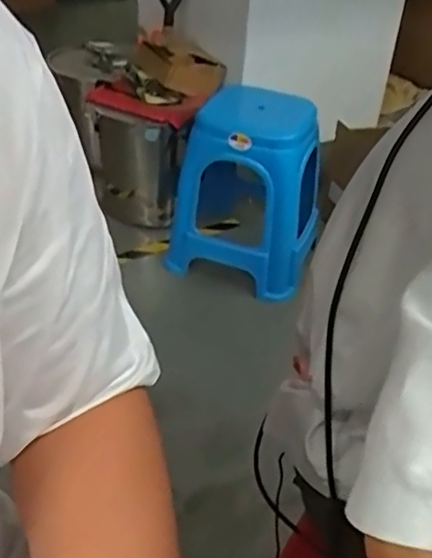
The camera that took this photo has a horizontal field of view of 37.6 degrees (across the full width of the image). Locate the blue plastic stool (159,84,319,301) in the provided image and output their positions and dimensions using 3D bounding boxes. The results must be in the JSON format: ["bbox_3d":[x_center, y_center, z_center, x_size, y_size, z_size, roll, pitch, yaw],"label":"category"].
[{"bbox_3d":[0.101,-0.276,1.780,0.386,0.458,0.388,16,39,14],"label":"blue plastic stool"}]

